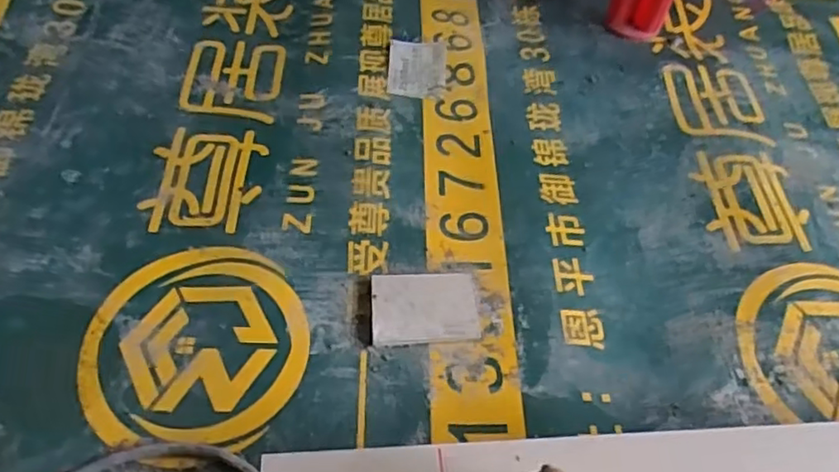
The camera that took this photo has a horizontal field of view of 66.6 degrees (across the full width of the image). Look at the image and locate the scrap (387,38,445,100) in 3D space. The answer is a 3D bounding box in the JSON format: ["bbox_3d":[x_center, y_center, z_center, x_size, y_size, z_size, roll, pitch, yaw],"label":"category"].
[{"bbox_3d":[-0.001,-0.174,0.657,0.057,0.005,0.079,4,55,-3],"label":"scrap"}]

